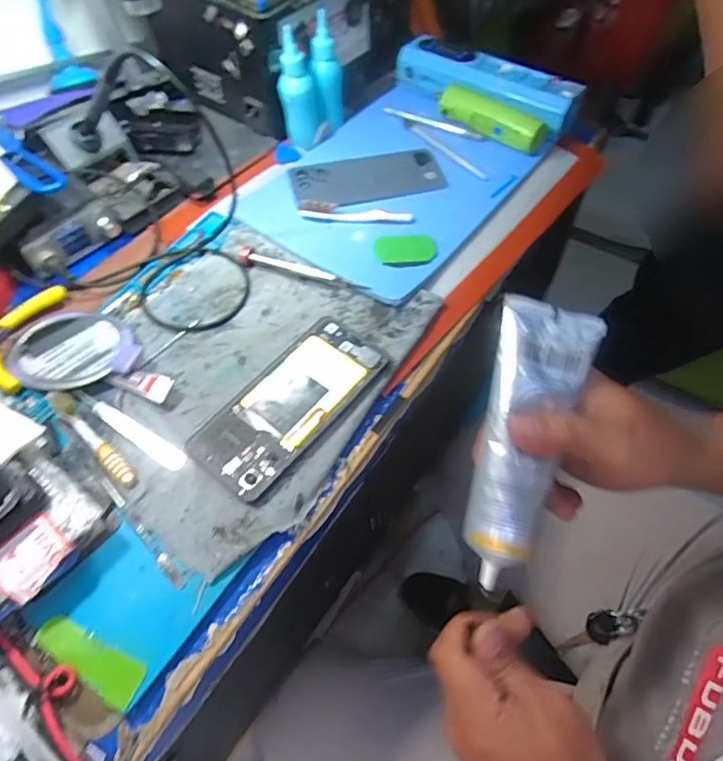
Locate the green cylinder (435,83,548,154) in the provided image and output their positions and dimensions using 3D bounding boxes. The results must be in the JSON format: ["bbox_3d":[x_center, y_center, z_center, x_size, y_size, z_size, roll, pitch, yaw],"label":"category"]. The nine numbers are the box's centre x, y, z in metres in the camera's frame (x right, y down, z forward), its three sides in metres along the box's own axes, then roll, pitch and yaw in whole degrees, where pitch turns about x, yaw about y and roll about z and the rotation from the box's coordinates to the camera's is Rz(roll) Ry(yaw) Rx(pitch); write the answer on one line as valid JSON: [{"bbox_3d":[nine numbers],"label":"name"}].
[{"bbox_3d":[0.135,-0.284,0.582,0.127,0.030,0.031,30,61,21],"label":"green cylinder"}]

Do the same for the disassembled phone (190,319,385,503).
[{"bbox_3d":[-0.053,0.017,0.412,0.070,0.013,0.155,35,63,23],"label":"disassembled phone"}]

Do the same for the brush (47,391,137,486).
[{"bbox_3d":[-0.198,0.039,0.395,0.105,0.008,0.015,36,64,24],"label":"brush"}]

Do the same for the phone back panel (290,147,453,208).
[{"bbox_3d":[0.004,-0.209,0.560,0.155,0.012,0.080,-16,60,-10],"label":"phone back panel"}]

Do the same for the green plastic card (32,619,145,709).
[{"bbox_3d":[-0.162,0.166,0.322,0.070,0.005,0.024,20,58,15],"label":"green plastic card"}]

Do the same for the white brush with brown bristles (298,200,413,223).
[{"bbox_3d":[-0.006,-0.162,0.516,0.108,0.013,0.017,2,58,0],"label":"white brush with brown bristles"}]

